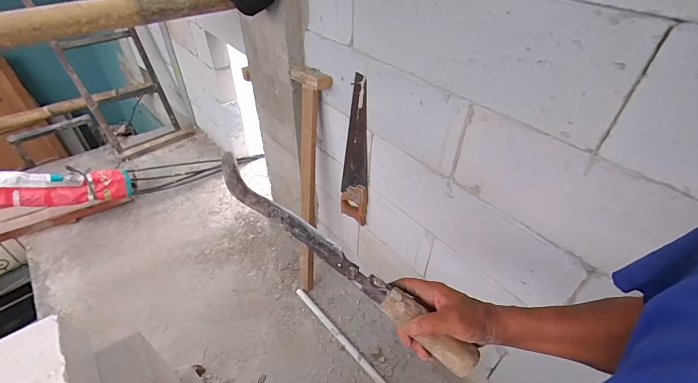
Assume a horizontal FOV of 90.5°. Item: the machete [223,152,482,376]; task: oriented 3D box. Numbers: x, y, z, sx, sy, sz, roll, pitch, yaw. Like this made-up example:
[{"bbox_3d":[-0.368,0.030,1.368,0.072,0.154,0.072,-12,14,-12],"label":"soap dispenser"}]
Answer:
[{"bbox_3d":[-0.009,0.091,0.458,0.412,0.047,0.030,36,50,9],"label":"machete"}]

